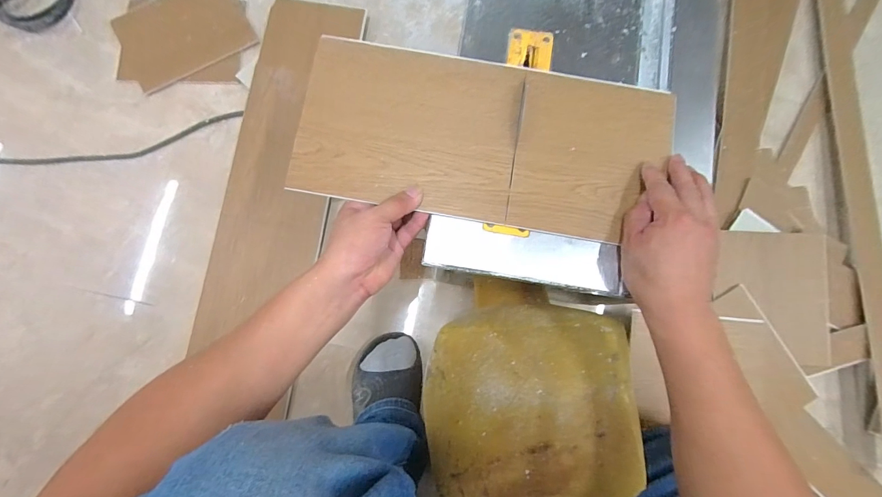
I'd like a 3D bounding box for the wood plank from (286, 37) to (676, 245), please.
[{"bbox_3d":[0.047,-0.120,0.415,0.394,0.007,0.184,8,81,0],"label":"wood plank"}]

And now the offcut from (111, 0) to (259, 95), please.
[{"bbox_3d":[-0.508,-0.429,0.746,0.236,0.013,0.181,-28,82,-5],"label":"offcut"}]

